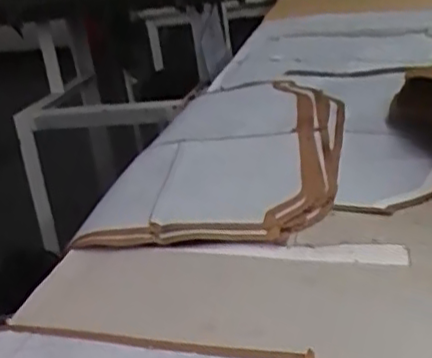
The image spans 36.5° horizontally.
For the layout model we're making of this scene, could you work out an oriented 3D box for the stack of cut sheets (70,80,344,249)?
[{"bbox_3d":[0.027,-0.044,0.732,0.225,0.019,0.447,-2,21,15],"label":"stack of cut sheets"}]

